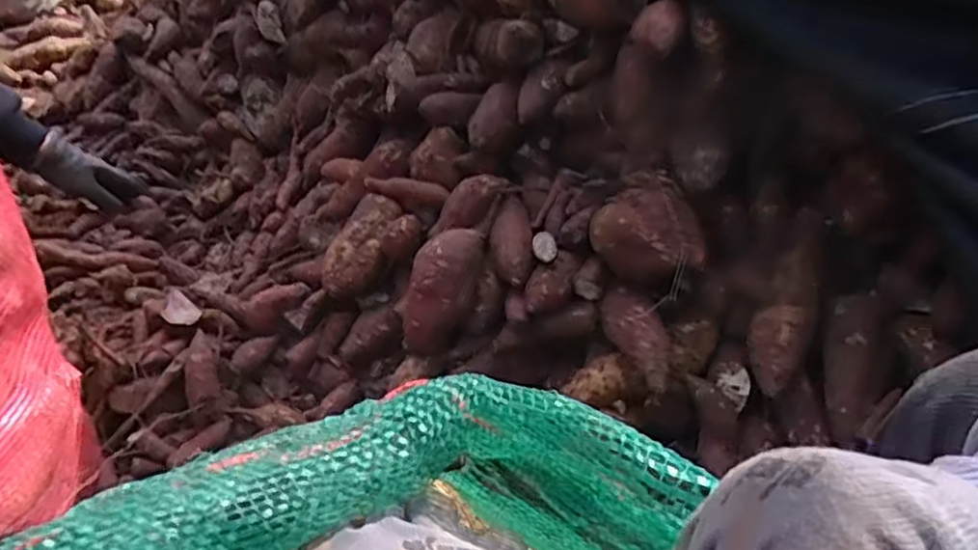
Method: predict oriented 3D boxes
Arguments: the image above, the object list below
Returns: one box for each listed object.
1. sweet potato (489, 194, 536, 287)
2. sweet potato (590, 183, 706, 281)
[{"bbox_3d":[0.026,-0.043,0.737,0.046,0.036,0.118,-2,52,-6],"label":"sweet potato"},{"bbox_3d":[0.163,-0.034,0.690,0.114,0.090,0.069,20,41,22],"label":"sweet potato"}]

